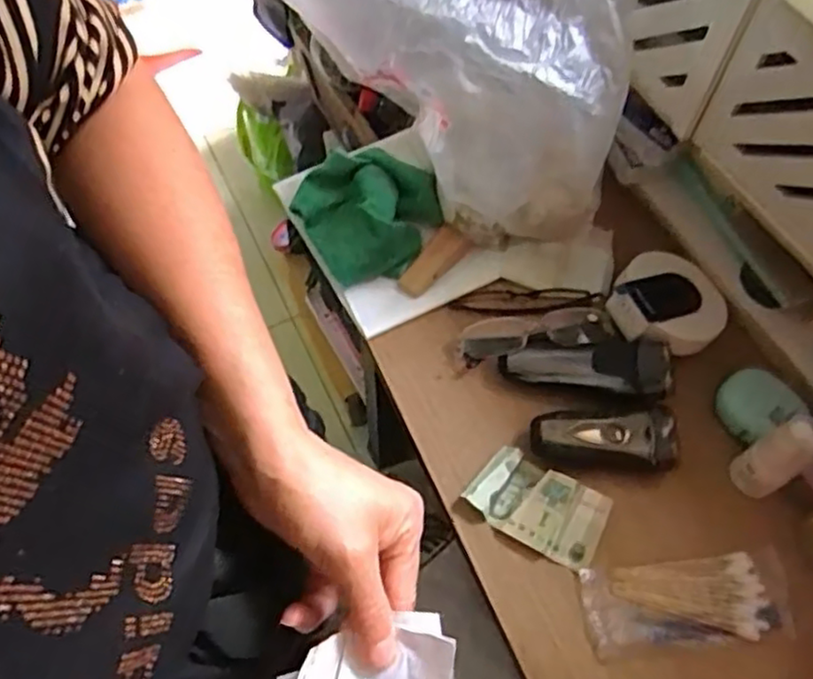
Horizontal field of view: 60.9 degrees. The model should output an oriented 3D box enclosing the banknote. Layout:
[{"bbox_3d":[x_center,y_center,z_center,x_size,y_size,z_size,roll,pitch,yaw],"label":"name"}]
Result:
[{"bbox_3d":[0.106,0.133,0.553,0.106,0.020,0.062,30,66,15],"label":"banknote"}]

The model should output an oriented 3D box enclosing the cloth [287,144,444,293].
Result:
[{"bbox_3d":[-0.036,-0.124,0.660,0.123,0.057,0.124,-26,65,-13],"label":"cloth"}]

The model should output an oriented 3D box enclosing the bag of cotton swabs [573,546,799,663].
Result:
[{"bbox_3d":[0.213,0.200,0.525,0.157,0.008,0.062,-6,62,-3],"label":"bag of cotton swabs"}]

